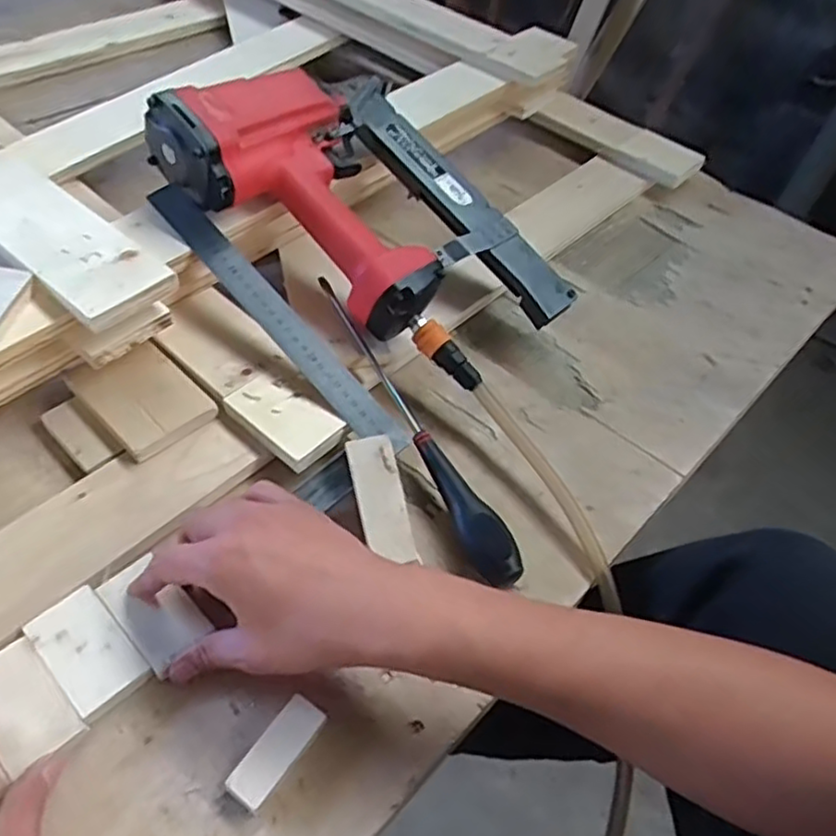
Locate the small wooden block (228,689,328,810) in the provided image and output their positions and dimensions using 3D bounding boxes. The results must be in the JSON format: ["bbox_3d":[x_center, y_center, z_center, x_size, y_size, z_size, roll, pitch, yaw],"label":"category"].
[{"bbox_3d":[-0.078,0.187,0.386,0.024,0.020,0.059,31,55,18],"label":"small wooden block"}]

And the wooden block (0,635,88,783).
[{"bbox_3d":[-0.225,0.165,0.394,0.041,0.017,0.069,-36,62,-29],"label":"wooden block"}]

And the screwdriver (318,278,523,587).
[{"bbox_3d":[-0.008,-0.001,0.537,0.030,0.031,0.301,-19,55,-19],"label":"screwdriver"}]

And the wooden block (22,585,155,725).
[{"bbox_3d":[-0.197,0.140,0.414,0.042,0.017,0.071,-36,62,-29],"label":"wooden block"}]

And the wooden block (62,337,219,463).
[{"bbox_3d":[-0.211,-0.020,0.526,0.071,0.009,0.108,-35,62,-28],"label":"wooden block"}]

